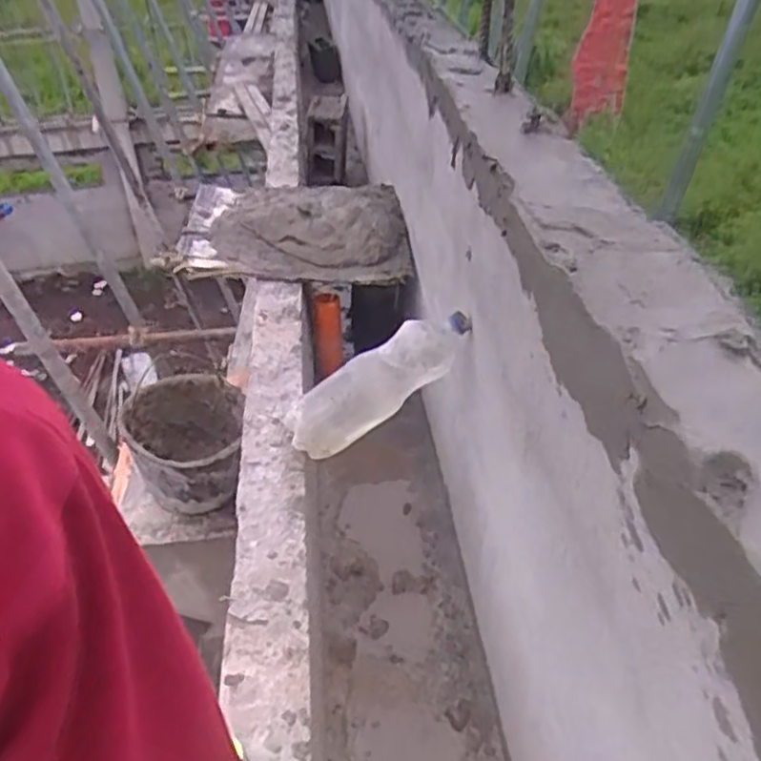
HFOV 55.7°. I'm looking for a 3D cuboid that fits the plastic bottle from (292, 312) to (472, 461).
[{"bbox_3d":[0.000,0.009,0.998,0.293,0.086,0.102,-36,32,19],"label":"plastic bottle"}]

